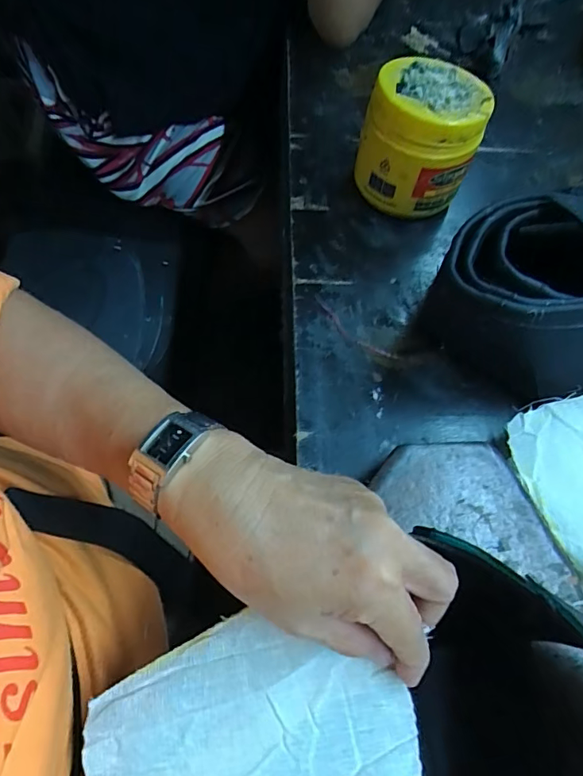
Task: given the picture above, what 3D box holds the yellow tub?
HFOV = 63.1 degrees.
[{"bbox_3d":[0.102,-0.200,0.392,0.090,0.099,0.079,16,64,4],"label":"yellow tub"}]

